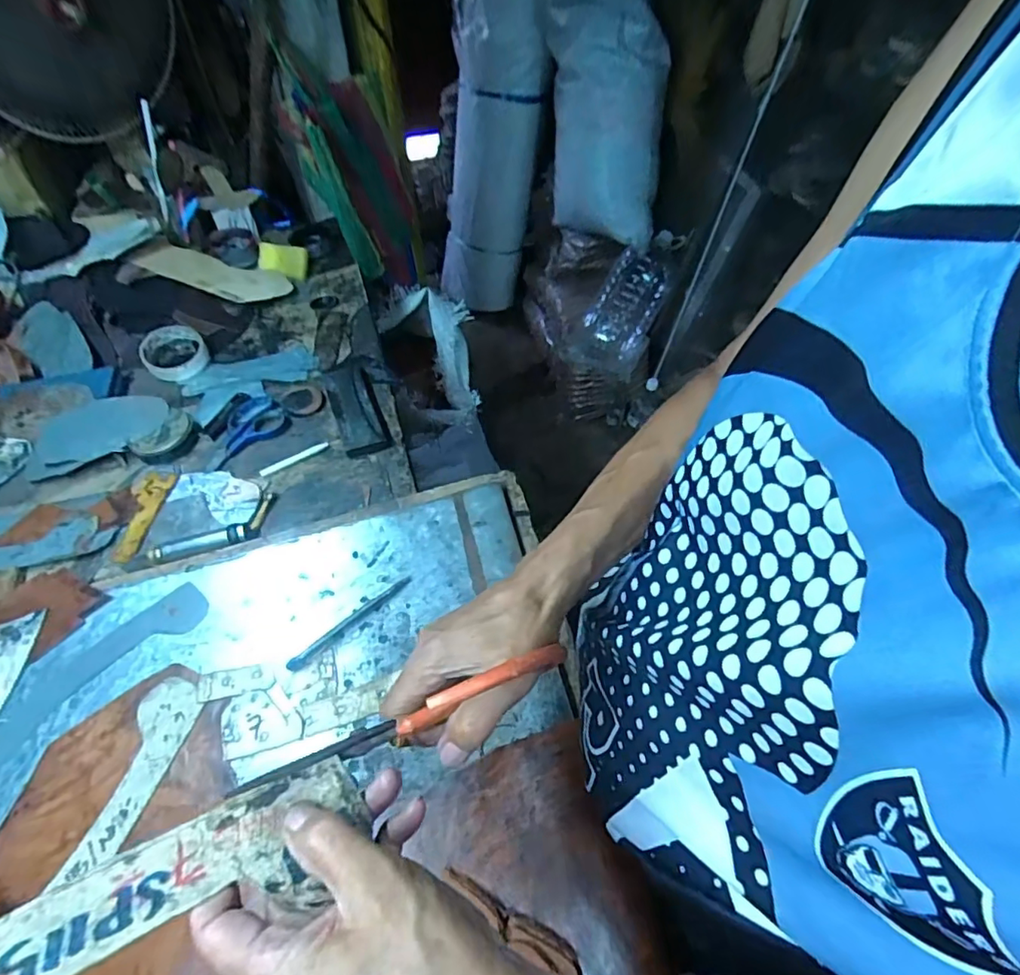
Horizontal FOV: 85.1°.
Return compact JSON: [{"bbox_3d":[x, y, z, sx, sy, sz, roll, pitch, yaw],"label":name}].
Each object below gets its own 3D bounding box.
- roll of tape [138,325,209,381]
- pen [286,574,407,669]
[{"bbox_3d":[-0.491,-0.197,0.811,0.085,0.022,0.090,2,61,-3],"label":"roll of tape"},{"bbox_3d":[-0.150,0.125,0.523,0.130,0.008,0.012,-37,69,-21],"label":"pen"}]

